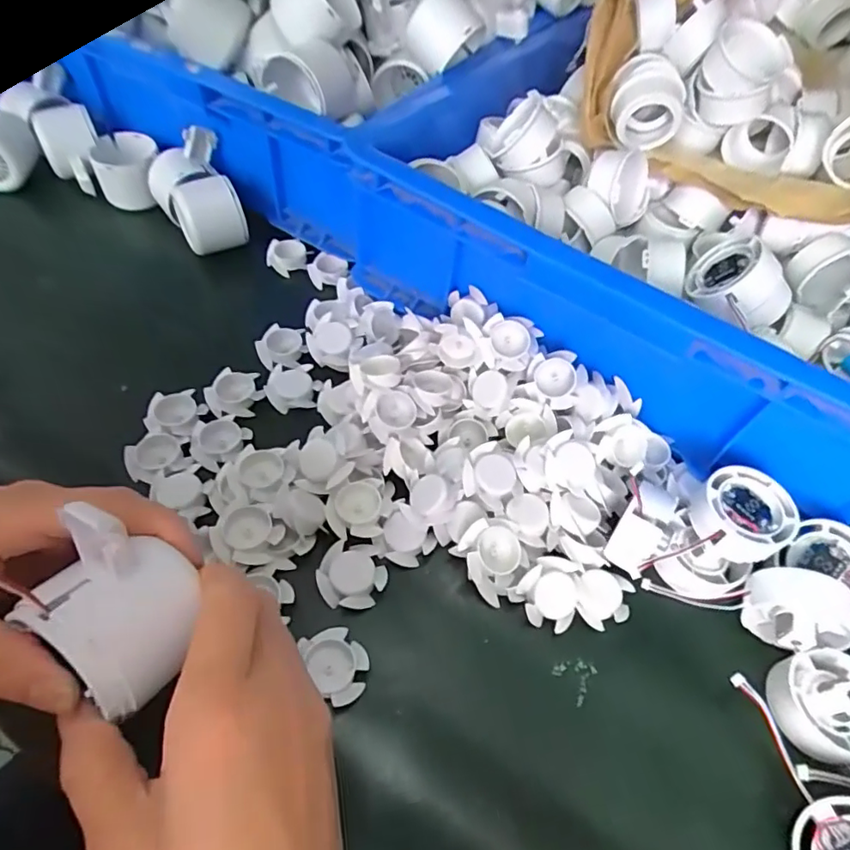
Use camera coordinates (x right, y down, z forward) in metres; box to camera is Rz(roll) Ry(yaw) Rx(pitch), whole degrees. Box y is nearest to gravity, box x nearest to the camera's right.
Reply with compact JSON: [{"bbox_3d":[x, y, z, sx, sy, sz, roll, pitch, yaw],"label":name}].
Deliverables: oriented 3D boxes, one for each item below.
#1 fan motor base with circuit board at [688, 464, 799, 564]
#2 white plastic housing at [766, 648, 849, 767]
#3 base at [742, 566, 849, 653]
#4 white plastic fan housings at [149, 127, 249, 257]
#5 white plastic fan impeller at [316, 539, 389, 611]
[{"bbox_3d":[0.193,0.055,0.340,0.058,0.022,0.052,-33,64,-24],"label":"fan motor base with circuit board"},{"bbox_3d":[0.223,0.153,0.306,0.054,0.029,0.053,2,55,-4],"label":"white plastic housing"},{"bbox_3d":[0.213,0.110,0.327,0.048,0.051,0.042,0,55,-5],"label":"base"},{"bbox_3d":[-0.201,-0.201,0.485,0.063,0.066,0.091,-20,59,-18],"label":"white plastic fan housings"},{"bbox_3d":[-0.044,0.091,0.334,0.039,0.012,0.037,2,55,-4],"label":"white plastic fan impeller"}]

